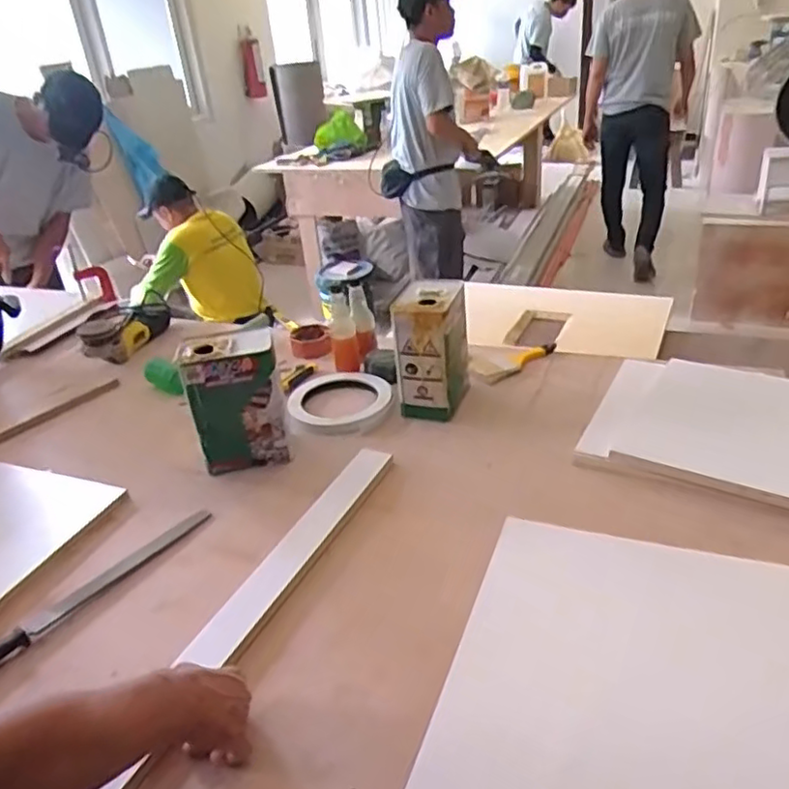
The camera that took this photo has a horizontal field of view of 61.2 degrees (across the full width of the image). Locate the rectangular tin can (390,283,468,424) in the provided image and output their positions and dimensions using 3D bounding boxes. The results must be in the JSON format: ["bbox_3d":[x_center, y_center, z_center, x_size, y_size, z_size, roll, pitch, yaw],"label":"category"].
[{"bbox_3d":[0.075,-0.089,1.278,0.125,0.215,0.165,2,30,13],"label":"rectangular tin can"}]

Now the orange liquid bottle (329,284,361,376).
[{"bbox_3d":[-0.108,-0.138,1.406,0.057,0.173,0.061,-6,29,1],"label":"orange liquid bottle"}]

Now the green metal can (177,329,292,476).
[{"bbox_3d":[-0.272,0.011,1.163,0.156,0.216,0.099,-10,30,-7],"label":"green metal can"}]

